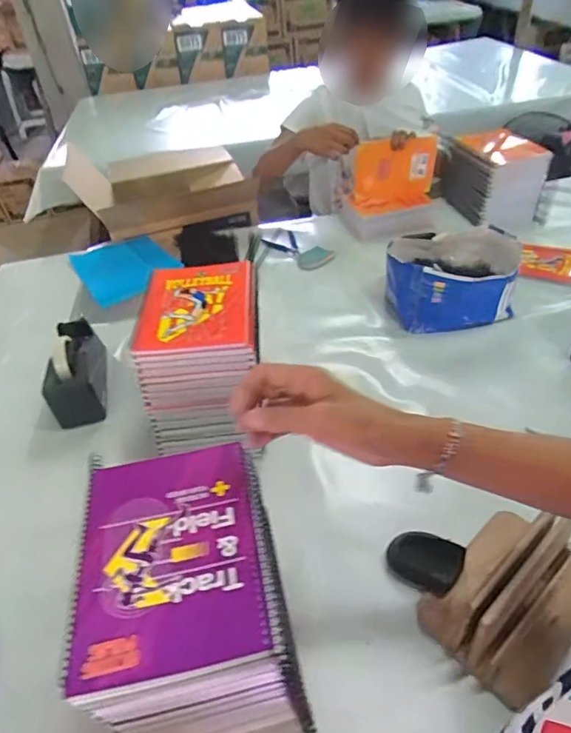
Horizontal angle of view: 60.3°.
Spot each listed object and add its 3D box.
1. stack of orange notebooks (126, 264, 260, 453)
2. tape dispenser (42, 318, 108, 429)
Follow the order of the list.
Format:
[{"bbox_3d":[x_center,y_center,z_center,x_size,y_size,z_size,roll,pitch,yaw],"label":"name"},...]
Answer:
[{"bbox_3d":[-0.119,-0.011,0.763,0.161,0.211,0.202,-6,42,1],"label":"stack of orange notebooks"},{"bbox_3d":[-0.367,0.000,0.874,0.079,0.097,0.187,-10,42,-3],"label":"tape dispenser"}]

